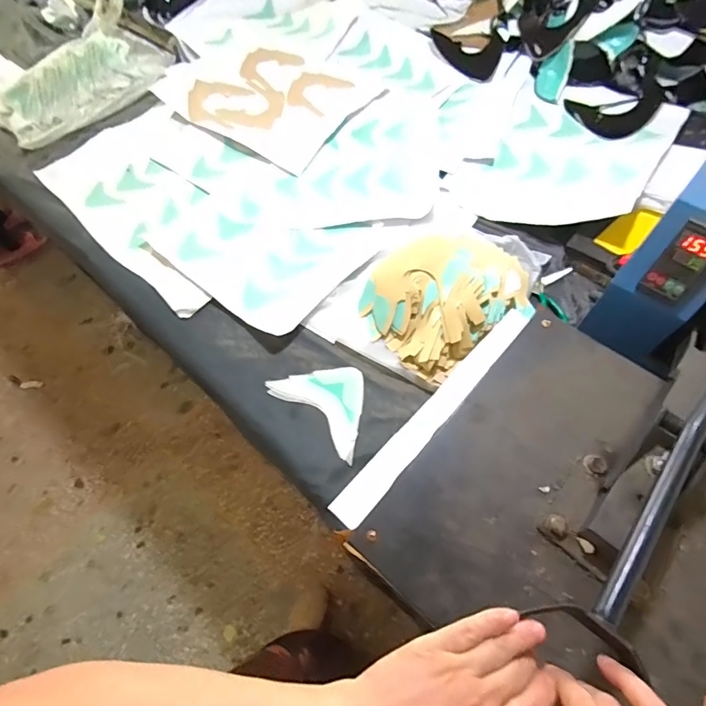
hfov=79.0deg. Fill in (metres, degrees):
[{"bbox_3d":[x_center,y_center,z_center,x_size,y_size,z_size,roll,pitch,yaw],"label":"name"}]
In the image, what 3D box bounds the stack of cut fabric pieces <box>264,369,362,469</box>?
[{"bbox_3d":[-0.036,0.074,0.719,0.188,0.017,0.124,39,71,20],"label":"stack of cut fabric pieces"}]

